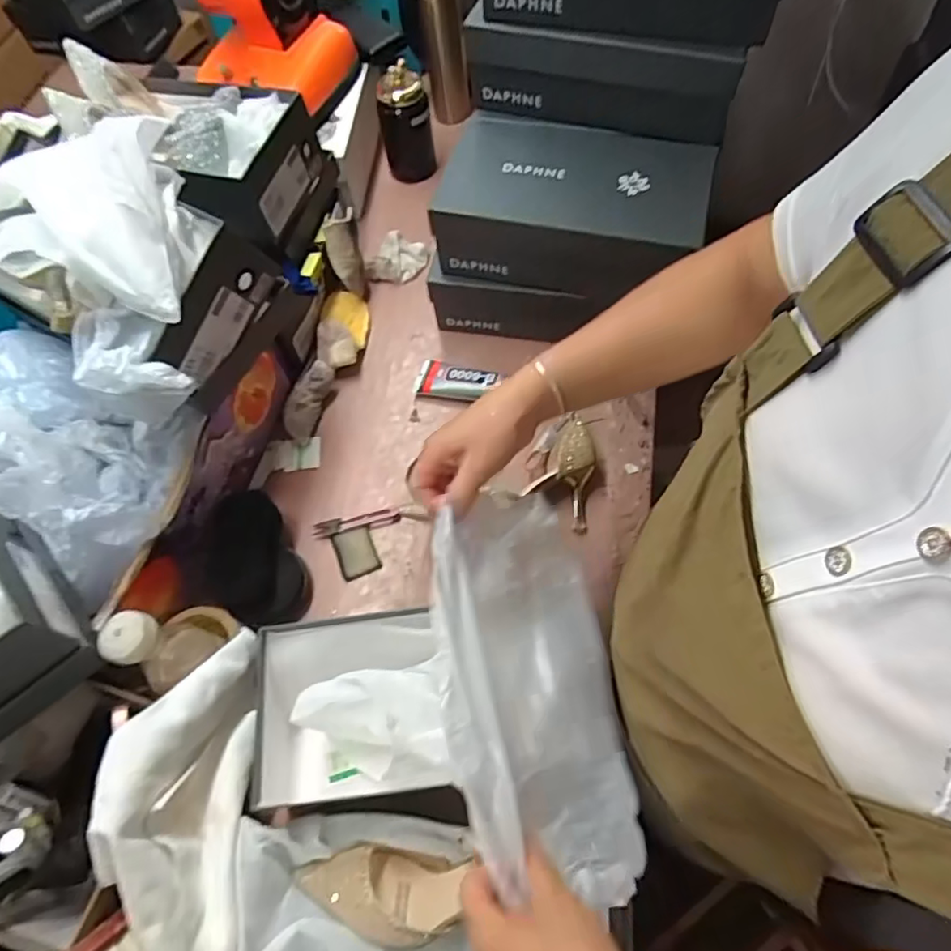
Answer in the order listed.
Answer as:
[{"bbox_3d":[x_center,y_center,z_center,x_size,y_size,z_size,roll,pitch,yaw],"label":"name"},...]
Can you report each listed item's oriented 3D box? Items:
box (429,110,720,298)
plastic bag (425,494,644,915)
[{"bbox_3d":[0.113,-0.313,0.714,0.290,0.098,0.174,16,66,11],"label":"box"},{"bbox_3d":[0.044,0.156,0.469,0.126,0.102,0.274,-8,64,0],"label":"plastic bag"}]

